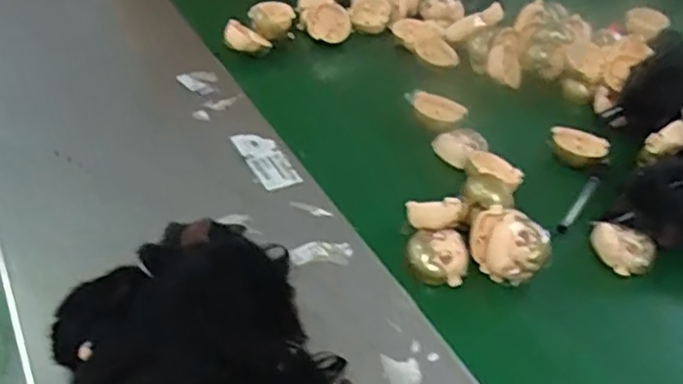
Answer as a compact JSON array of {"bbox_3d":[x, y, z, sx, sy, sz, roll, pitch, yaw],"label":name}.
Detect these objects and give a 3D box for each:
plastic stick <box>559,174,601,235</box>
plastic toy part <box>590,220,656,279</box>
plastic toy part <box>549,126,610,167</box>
[{"bbox_3d":[0.212,0.010,0.587,0.008,0.008,0.089,29,45,23],"label":"plastic stick"},{"bbox_3d":[0.227,0.046,0.534,0.050,0.024,0.031,18,42,13],"label":"plastic toy part"},{"bbox_3d":[0.228,-0.046,0.638,0.053,0.021,0.040,22,43,17],"label":"plastic toy part"}]

